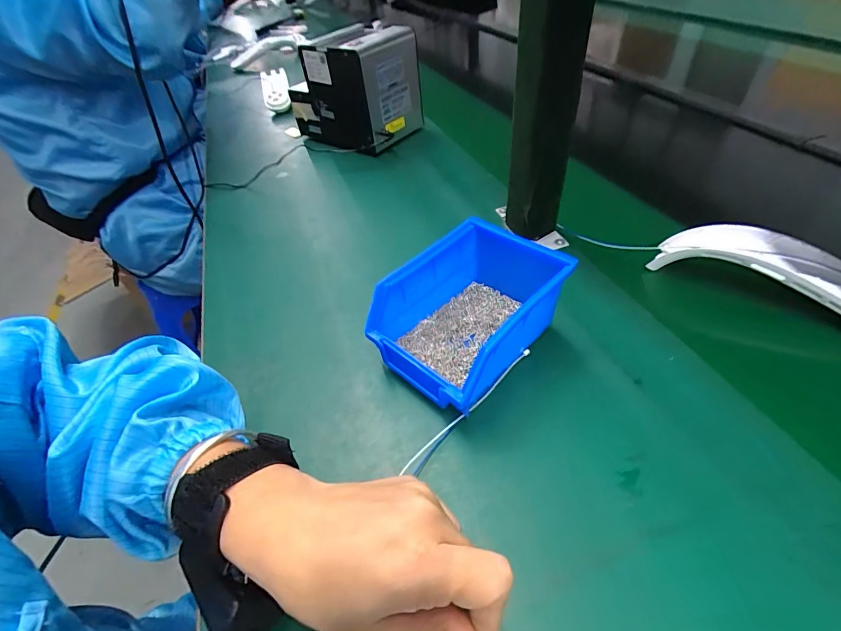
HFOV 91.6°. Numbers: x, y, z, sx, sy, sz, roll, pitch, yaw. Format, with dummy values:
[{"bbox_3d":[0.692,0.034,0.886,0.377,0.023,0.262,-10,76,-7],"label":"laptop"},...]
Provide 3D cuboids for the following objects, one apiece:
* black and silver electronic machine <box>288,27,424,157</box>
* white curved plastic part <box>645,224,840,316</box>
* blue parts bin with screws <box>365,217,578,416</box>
[{"bbox_3d":[-0.115,-0.372,0.684,0.191,0.155,0.133,23,53,26],"label":"black and silver electronic machine"},{"bbox_3d":[0.322,-0.038,0.365,0.193,0.044,0.052,31,57,31],"label":"white curved plastic part"},{"bbox_3d":[0.045,-0.003,0.341,0.155,0.076,0.108,-38,53,-26],"label":"blue parts bin with screws"}]

